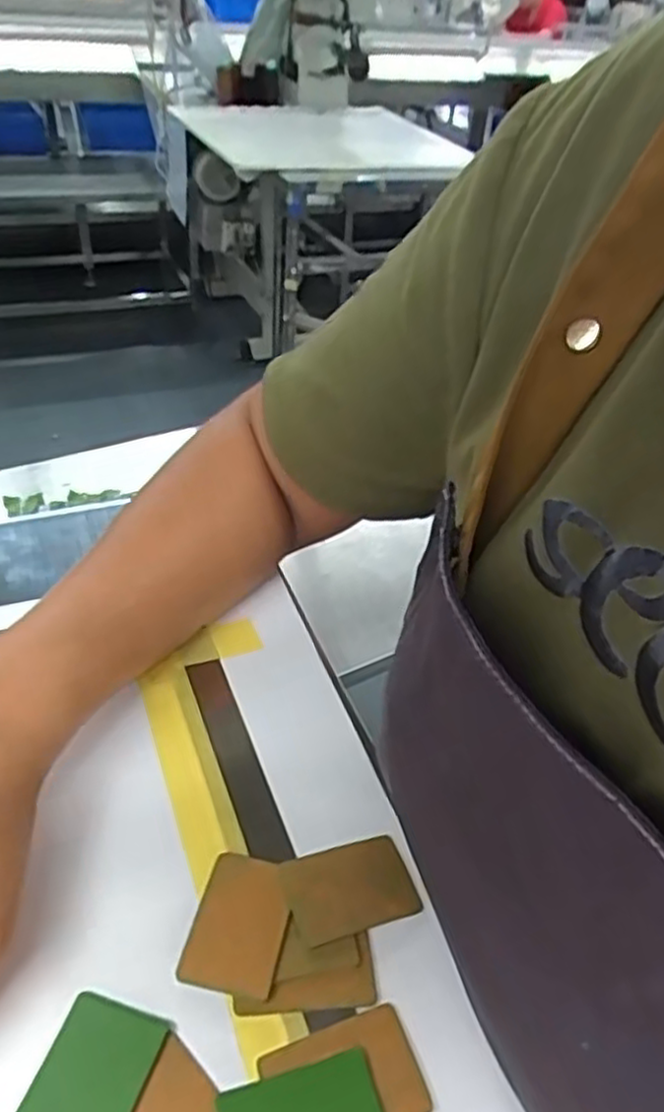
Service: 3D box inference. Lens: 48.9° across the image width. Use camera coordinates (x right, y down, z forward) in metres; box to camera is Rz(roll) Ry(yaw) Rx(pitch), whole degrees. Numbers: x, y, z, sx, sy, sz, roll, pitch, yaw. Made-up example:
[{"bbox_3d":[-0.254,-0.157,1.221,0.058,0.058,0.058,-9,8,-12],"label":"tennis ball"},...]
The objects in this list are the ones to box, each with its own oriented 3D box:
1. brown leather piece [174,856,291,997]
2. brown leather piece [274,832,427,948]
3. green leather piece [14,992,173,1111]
[{"bbox_3d":[-0.035,0.141,0.283,0.035,0.004,0.049,12,40,6],"label":"brown leather piece"},{"bbox_3d":[0.007,0.133,0.296,0.051,0.004,0.035,-10,43,-19],"label":"brown leather piece"},{"bbox_3d":[-0.081,0.174,0.239,0.036,0.004,0.052,16,41,11],"label":"green leather piece"}]

